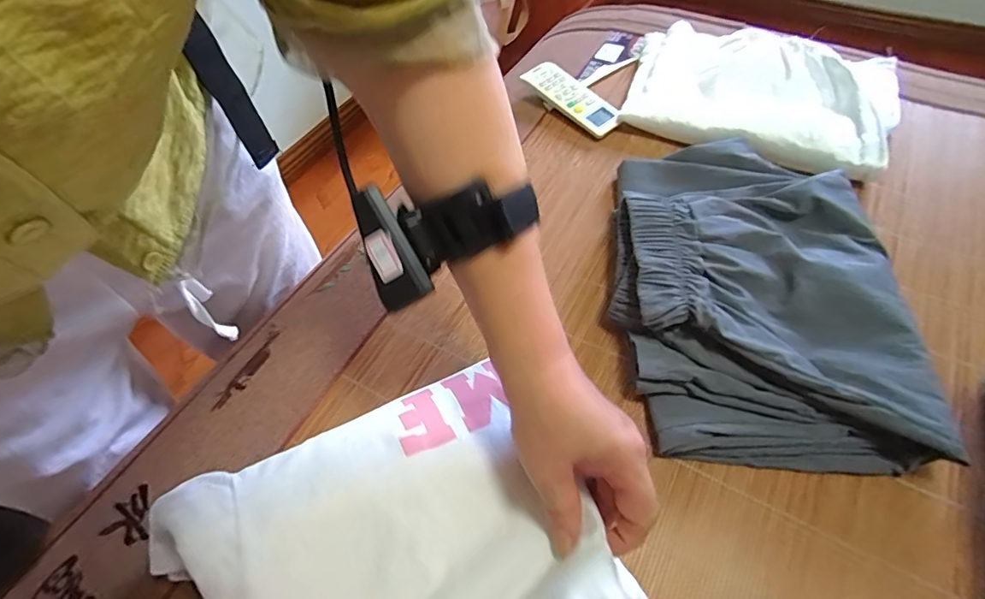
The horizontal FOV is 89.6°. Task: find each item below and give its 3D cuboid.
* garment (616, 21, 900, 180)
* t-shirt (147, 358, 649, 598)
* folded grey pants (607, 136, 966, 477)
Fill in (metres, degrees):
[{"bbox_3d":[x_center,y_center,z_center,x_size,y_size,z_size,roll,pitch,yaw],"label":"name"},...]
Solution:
[{"bbox_3d":[0.292,-0.228,0.553,0.278,0.053,0.220,18,57,16],"label":"garment"},{"bbox_3d":[-0.053,0.140,0.276,0.201,0.047,0.181,-26,60,-14],"label":"t-shirt"},{"bbox_3d":[0.211,-0.021,0.411,0.208,0.041,0.302,2,54,5],"label":"folded grey pants"}]

